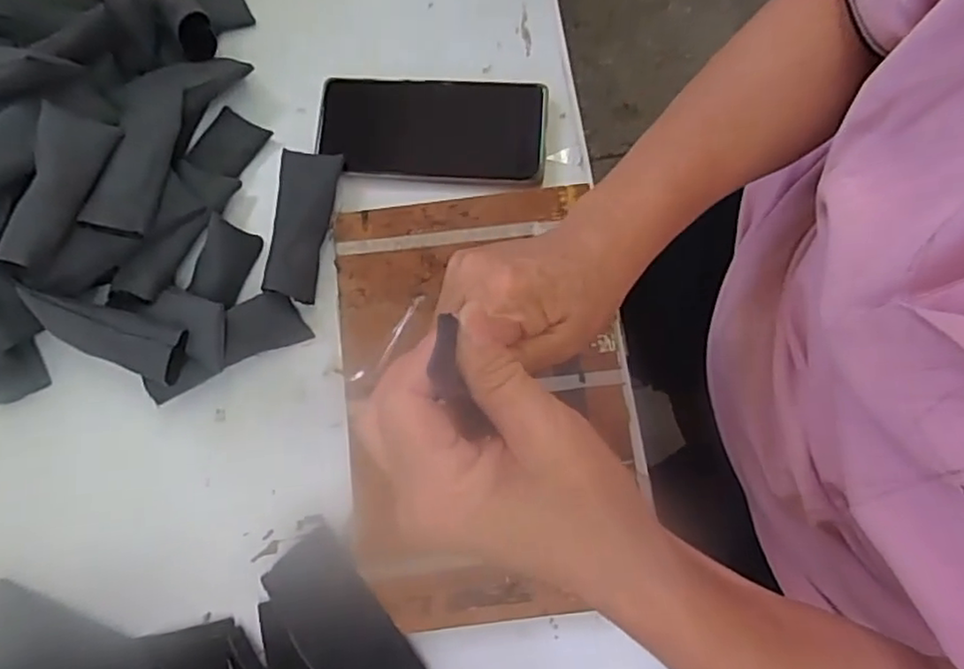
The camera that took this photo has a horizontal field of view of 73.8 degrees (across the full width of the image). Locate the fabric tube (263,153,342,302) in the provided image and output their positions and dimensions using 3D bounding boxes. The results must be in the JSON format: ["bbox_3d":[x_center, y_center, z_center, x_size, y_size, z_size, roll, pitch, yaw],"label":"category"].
[{"bbox_3d":[-0.124,-0.076,0.435,0.035,0.022,0.103,9,78,5],"label":"fabric tube"}]

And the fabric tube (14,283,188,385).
[{"bbox_3d":[-0.232,-0.005,0.394,0.102,0.018,0.032,23,80,7],"label":"fabric tube"}]

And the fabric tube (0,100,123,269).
[{"bbox_3d":[-0.253,-0.086,0.383,0.032,0.035,0.101,9,79,5],"label":"fabric tube"}]

